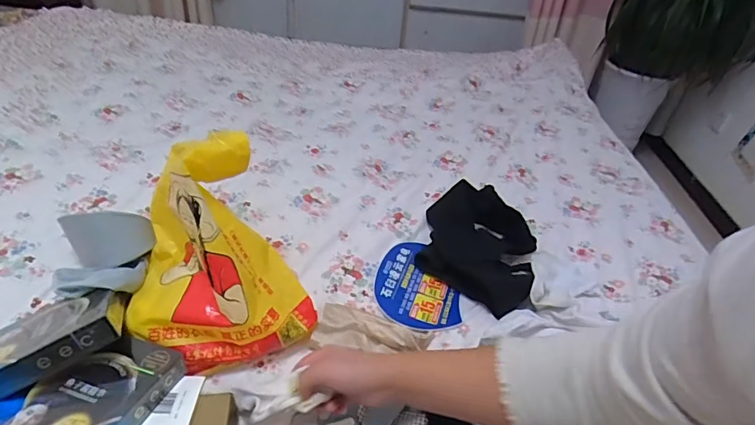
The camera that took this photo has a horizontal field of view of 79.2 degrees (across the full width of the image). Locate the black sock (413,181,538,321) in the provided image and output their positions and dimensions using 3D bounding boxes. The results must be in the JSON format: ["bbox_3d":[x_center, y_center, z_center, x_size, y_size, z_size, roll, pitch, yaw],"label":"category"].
[{"bbox_3d":[0.161,0.048,0.735,0.178,0.077,0.211,16,38,12],"label":"black sock"}]

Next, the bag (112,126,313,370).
[{"bbox_3d":[-0.209,0.048,0.544,0.199,0.245,0.193,-20,44,-30],"label":"bag"}]

